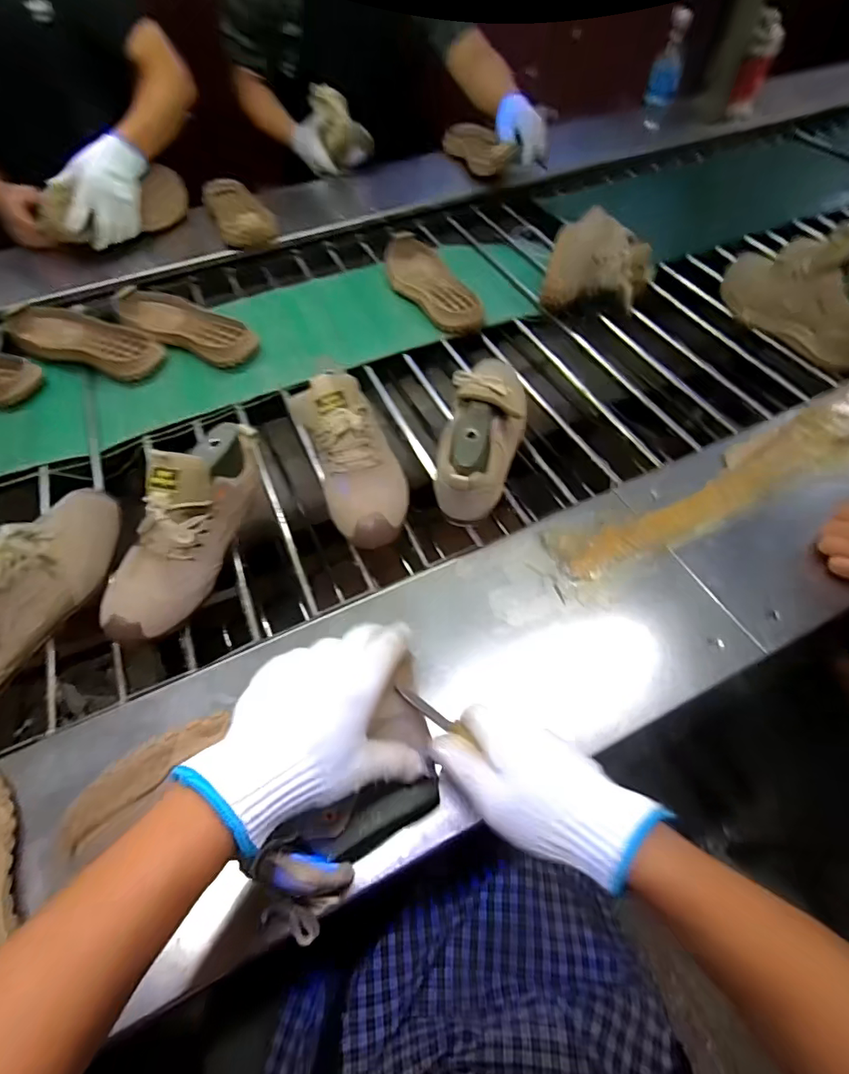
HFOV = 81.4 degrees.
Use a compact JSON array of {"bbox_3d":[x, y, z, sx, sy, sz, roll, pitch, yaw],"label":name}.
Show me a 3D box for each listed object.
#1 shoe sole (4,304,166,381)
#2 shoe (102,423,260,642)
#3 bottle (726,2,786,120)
[{"bbox_3d":[-0.568,-0.334,0.829,0.267,0.033,0.119,20,59,14],"label":"shoe sole"},{"bbox_3d":[-0.273,-0.024,0.545,0.090,0.107,0.270,13,57,10],"label":"shoe"},{"bbox_3d":[0.796,-1.132,1.186,0.066,0.181,0.052,29,61,19],"label":"bottle"}]

